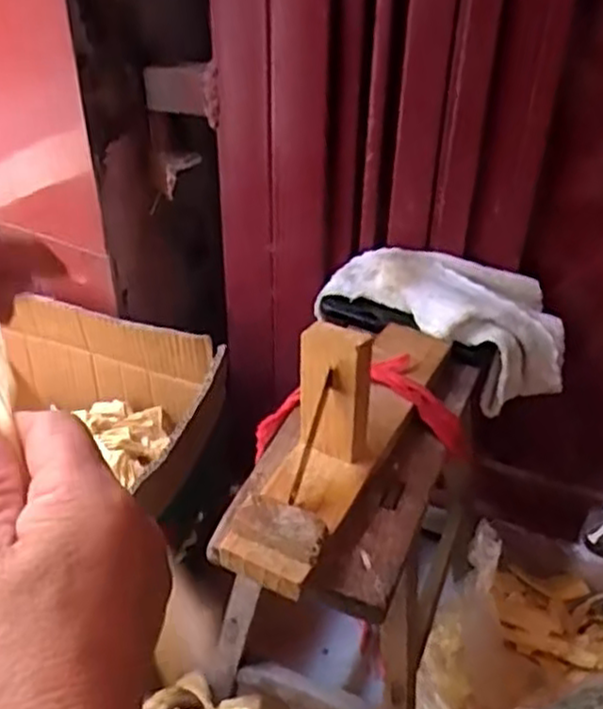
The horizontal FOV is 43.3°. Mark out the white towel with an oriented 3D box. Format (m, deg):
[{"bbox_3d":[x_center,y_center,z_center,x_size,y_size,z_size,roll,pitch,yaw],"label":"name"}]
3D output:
[{"bbox_3d":[0.137,-0.036,0.711,0.239,0.080,0.100,27,43,10],"label":"white towel"}]

